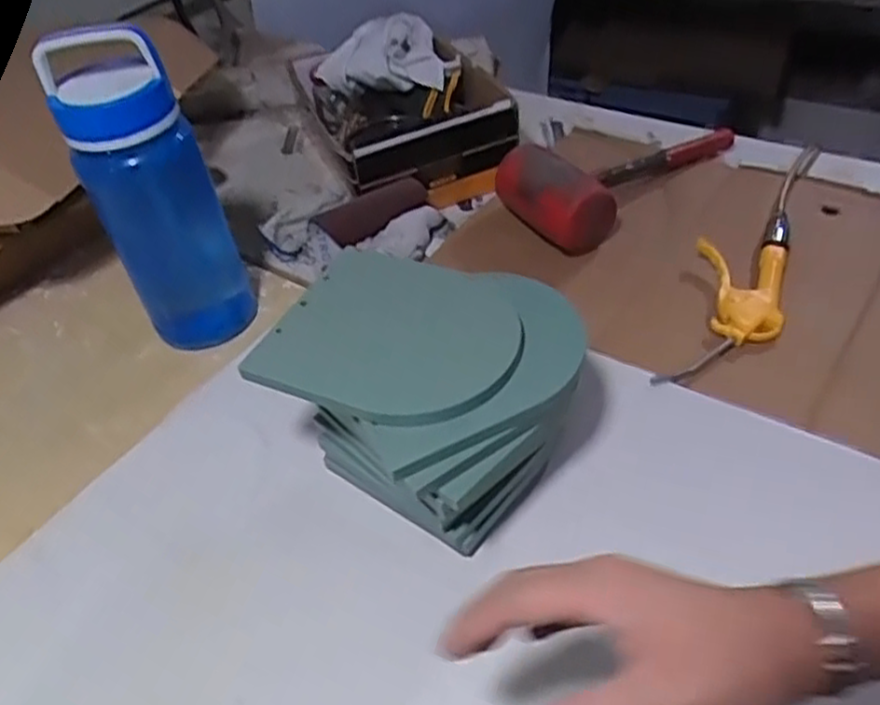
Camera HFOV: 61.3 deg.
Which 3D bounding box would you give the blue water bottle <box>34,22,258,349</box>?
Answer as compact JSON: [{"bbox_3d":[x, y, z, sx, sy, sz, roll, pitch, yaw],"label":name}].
[{"bbox_3d":[-0.249,-0.131,0.663,0.099,0.292,0.073,-25,46,-17],"label":"blue water bottle"}]

